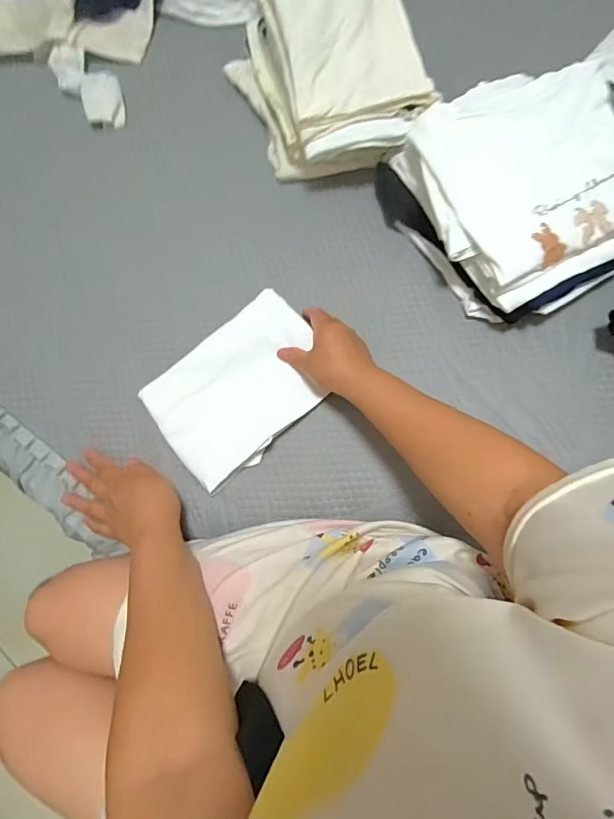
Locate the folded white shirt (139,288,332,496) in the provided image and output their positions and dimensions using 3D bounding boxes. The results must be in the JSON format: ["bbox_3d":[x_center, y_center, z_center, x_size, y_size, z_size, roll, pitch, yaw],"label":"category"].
[{"bbox_3d":[-0.077,-0.026,0.546,0.212,0.022,0.145,-41,79,-8],"label":"folded white shirt"}]

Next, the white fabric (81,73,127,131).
[{"bbox_3d":[-0.295,-0.449,0.656,0.054,0.011,0.074,-9,95,-8],"label":"white fabric"}]

